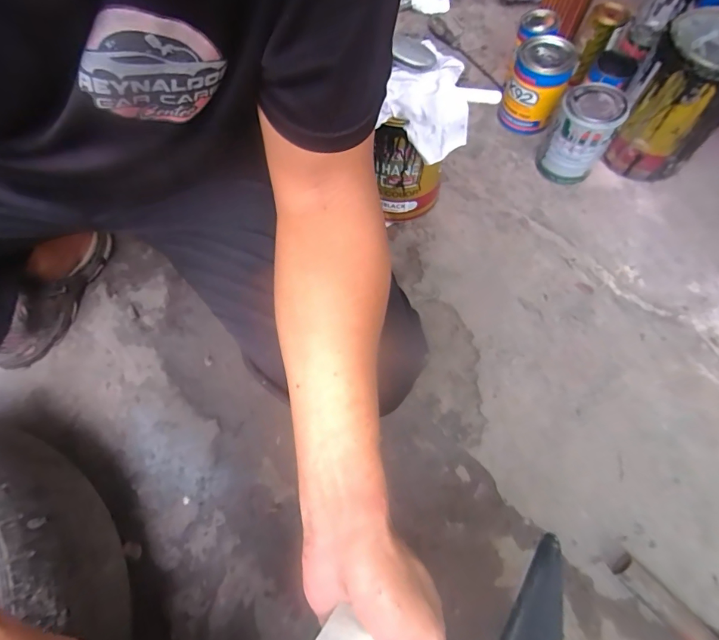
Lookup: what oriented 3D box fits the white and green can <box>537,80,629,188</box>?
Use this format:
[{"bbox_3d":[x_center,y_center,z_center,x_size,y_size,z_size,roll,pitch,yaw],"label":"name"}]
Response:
[{"bbox_3d":[0.394,-0.334,0.718,0.105,0.142,0.115,-1,67,2],"label":"white and green can"}]

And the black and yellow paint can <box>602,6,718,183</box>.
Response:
[{"bbox_3d":[0.546,-0.375,0.685,0.154,0.218,0.165,42,74,18],"label":"black and yellow paint can"}]

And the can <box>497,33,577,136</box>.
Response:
[{"bbox_3d":[0.332,-0.438,0.760,0.103,0.143,0.094,22,69,12],"label":"can"}]

